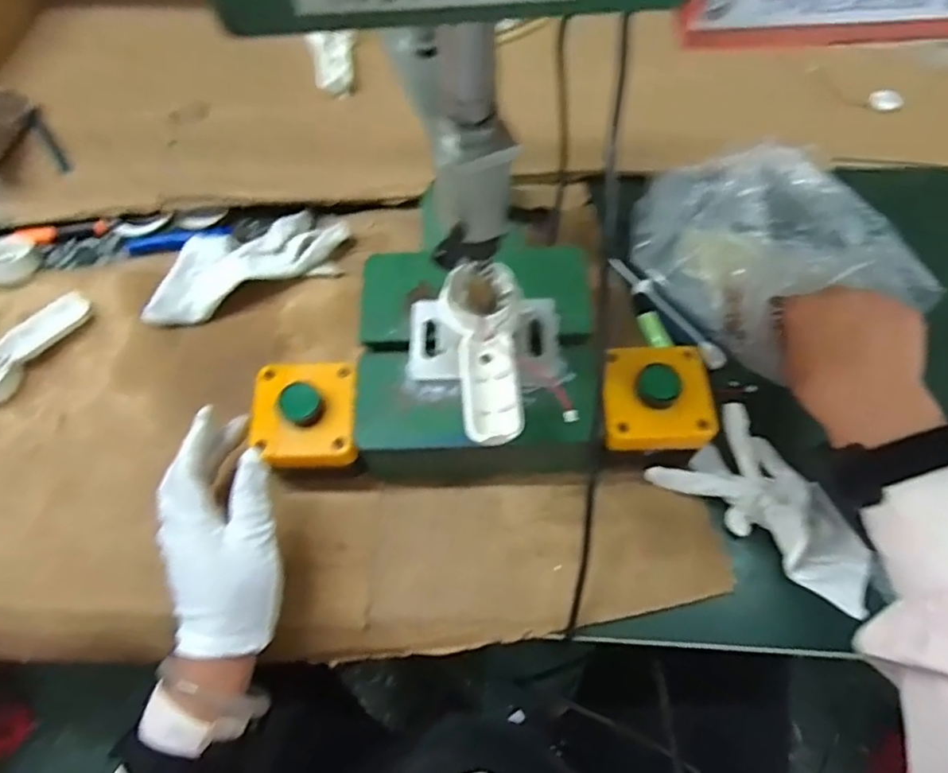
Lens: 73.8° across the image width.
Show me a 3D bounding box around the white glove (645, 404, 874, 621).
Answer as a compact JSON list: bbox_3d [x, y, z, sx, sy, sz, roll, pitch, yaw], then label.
[{"bbox_3d":[0.202,0.076,0.416,0.146,0.025,0.067,36,74,15],"label":"white glove"}]

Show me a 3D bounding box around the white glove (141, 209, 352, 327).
[{"bbox_3d":[-0.185,-0.105,0.506,0.163,0.028,0.061,-22,69,-7],"label":"white glove"}]

